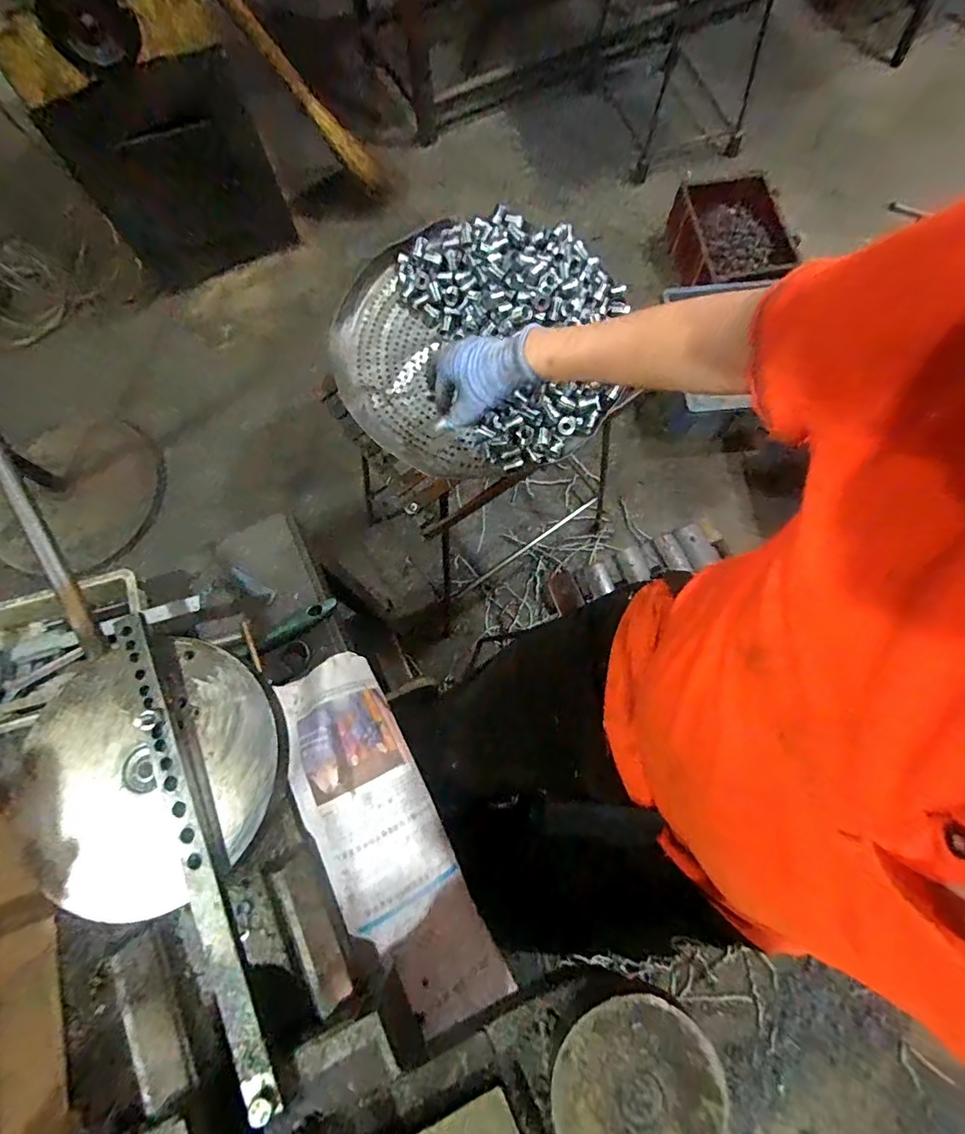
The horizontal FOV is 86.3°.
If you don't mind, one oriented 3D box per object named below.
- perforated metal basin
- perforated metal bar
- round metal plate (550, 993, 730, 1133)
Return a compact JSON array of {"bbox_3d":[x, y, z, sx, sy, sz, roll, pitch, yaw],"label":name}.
[{"bbox_3d":[-0.010,-0.299,0.657,0.356,0.078,0.360,0,73,1],"label":"perforated metal basin"},{"bbox_3d":[-0.202,0.184,0.348,0.026,0.020,0.324,-25,74,-6],"label":"perforated metal bar"},{"bbox_3d":[0.090,0.302,0.292,0.096,0.006,0.093,0,73,1],"label":"round metal plate"}]

